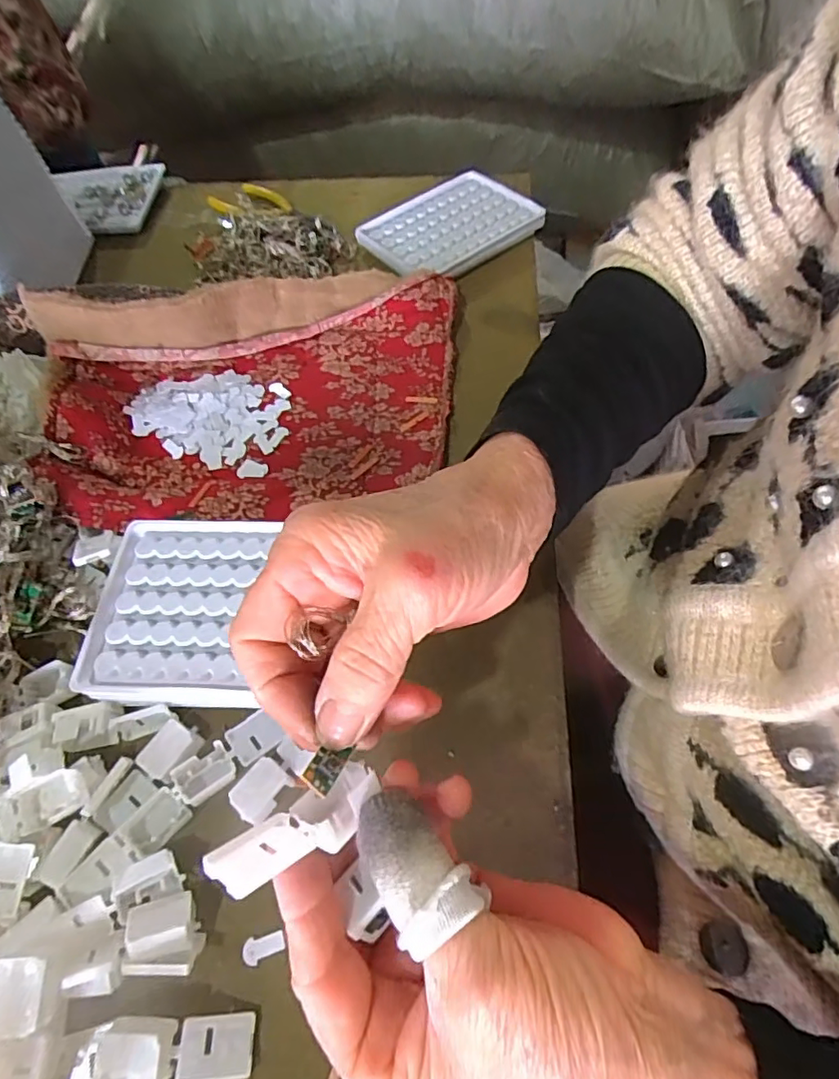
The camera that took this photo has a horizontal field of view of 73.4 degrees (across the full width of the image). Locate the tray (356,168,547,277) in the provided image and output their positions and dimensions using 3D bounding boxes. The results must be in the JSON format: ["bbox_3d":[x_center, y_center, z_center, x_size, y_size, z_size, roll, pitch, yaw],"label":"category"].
[{"bbox_3d":[0.025,-0.265,0.474,0.145,0.015,0.091,-35,62,-17],"label":"tray"}]

